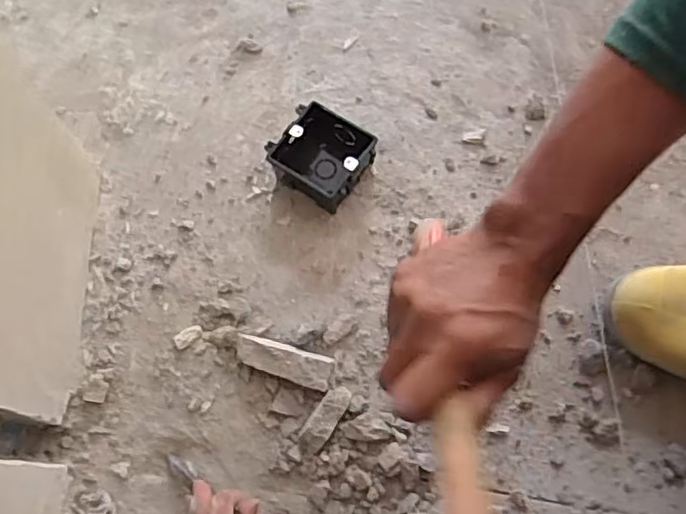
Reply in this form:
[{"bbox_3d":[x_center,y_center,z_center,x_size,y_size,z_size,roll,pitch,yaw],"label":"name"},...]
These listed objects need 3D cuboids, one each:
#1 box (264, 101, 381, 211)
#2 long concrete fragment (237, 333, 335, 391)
[{"bbox_3d":[-0.020,-0.098,0.626,0.084,0.050,0.075,30,73,12],"label":"box"},{"bbox_3d":[-0.051,0.090,0.568,0.086,0.023,0.032,17,71,8],"label":"long concrete fragment"}]

